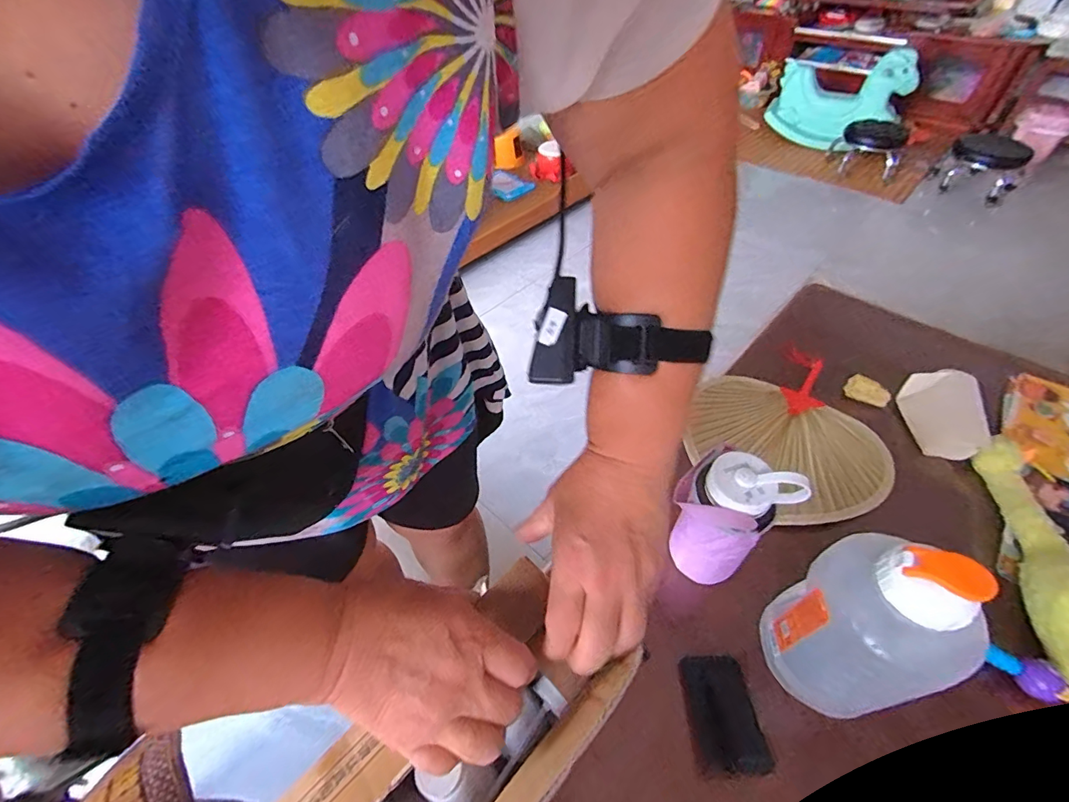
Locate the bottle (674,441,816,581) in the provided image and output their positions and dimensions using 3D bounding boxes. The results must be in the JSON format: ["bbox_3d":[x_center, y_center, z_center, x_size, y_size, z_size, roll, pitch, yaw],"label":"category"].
[{"bbox_3d":[0.208,0.138,0.532,0.095,0.193,0.095,-2,49,2],"label":"bottle"}]

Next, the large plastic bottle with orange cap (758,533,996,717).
[{"bbox_3d":[0.297,0.210,0.432,0.091,0.244,0.120,-21,51,-14],"label":"large plastic bottle with orange cap"}]

